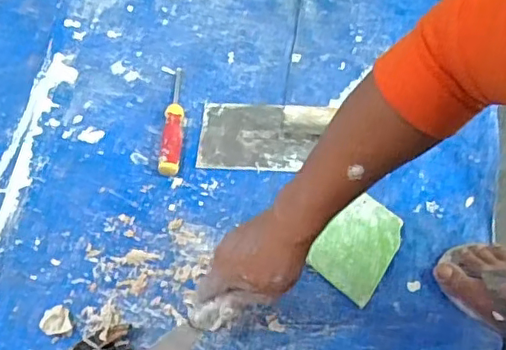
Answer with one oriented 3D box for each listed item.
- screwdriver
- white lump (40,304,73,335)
[{"bbox_3d":[-0.114,-0.084,0.840,0.029,0.025,0.180,1,62,1],"label":"screwdriver"},{"bbox_3d":[-0.241,0.179,0.705,0.034,0.015,0.034,0,62,0],"label":"white lump"}]

